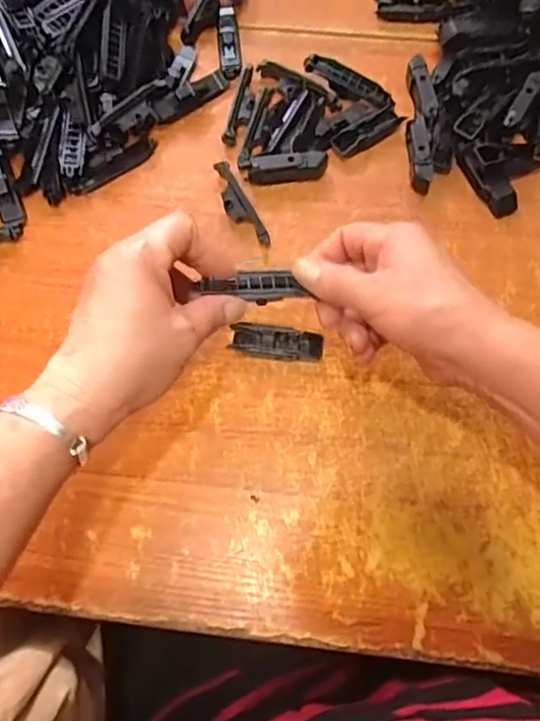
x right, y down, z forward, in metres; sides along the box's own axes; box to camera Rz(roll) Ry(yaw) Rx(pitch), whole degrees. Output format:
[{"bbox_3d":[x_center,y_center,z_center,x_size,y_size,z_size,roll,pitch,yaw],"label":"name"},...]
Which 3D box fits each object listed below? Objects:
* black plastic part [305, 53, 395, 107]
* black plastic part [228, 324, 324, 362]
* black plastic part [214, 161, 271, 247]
[{"bbox_3d":[0.067,-0.235,0.487,0.080,0.013,0.015,25,73,-5],"label":"black plastic part"},{"bbox_3d":[0.005,-0.013,0.418,0.066,0.014,0.021,8,71,4],"label":"black plastic part"},{"bbox_3d":[-0.025,-0.125,0.457,0.021,0.012,0.082,-29,73,-8],"label":"black plastic part"}]

